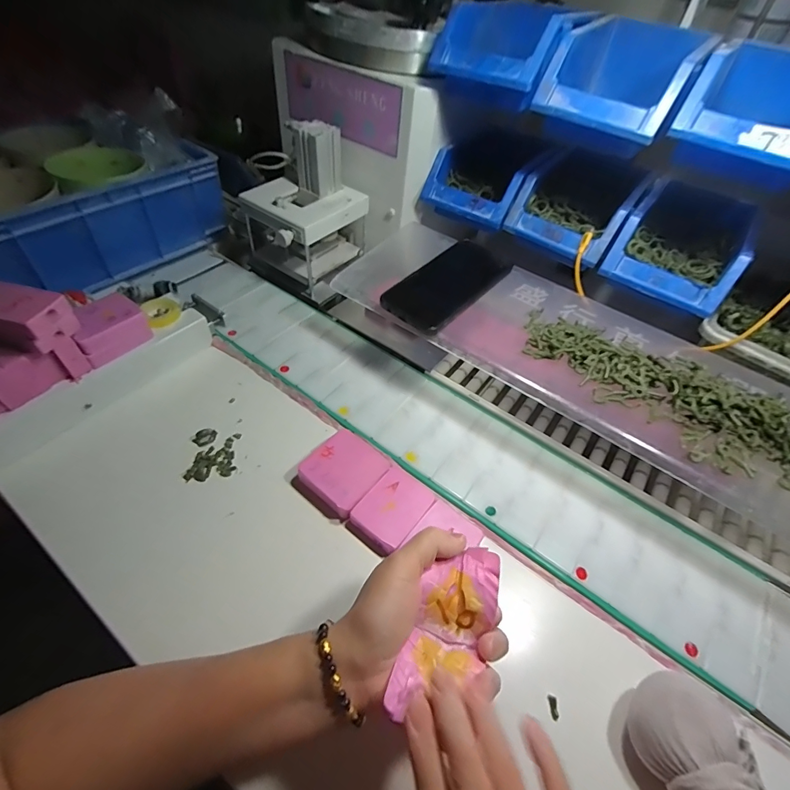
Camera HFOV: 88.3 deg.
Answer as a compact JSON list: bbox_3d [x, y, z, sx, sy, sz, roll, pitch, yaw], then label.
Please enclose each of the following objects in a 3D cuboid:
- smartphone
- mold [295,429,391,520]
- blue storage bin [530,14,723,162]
[{"bbox_3d":[0.062,-0.129,0.466,0.080,0.008,0.159,36,61,21],"label":"smartphone"},{"bbox_3d":[-0.050,0.074,0.404,0.069,0.015,0.077,31,54,18],"label":"mold"},{"bbox_3d":[0.238,-0.326,0.438,0.123,0.091,0.194,29,53,16],"label":"blue storage bin"}]

